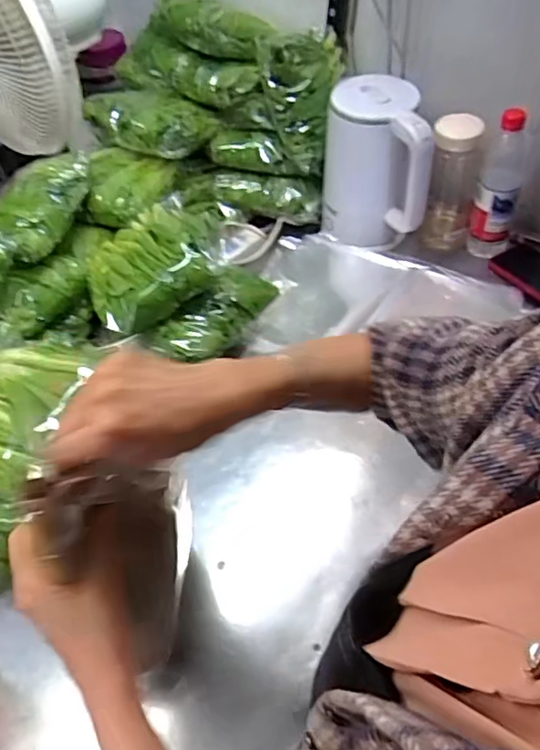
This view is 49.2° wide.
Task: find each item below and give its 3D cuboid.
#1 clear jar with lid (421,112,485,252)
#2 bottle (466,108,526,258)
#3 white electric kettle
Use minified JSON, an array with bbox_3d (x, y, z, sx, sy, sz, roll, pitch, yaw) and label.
[{"bbox_3d":[0.277,-0.286,0.898,0.075,0.202,0.069,14,53,14],"label":"clear jar with lid"},{"bbox_3d":[0.338,-0.276,0.866,0.062,0.216,0.059,14,53,14],"label":"bottle"},{"bbox_3d":[0.165,-0.311,0.905,0.165,0.221,0.130,14,53,14],"label":"white electric kettle"}]

